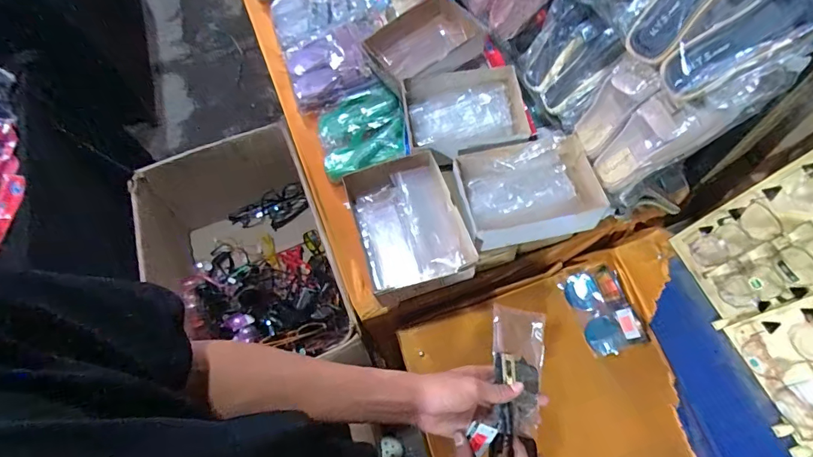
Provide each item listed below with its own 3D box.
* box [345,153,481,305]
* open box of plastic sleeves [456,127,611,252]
[{"bbox_3d":[0.006,-0.004,0.701,0.169,0.079,0.223,-15,64,-5],"label":"box"},{"bbox_3d":[0.209,-0.068,0.718,0.219,0.074,0.161,-10,64,-2],"label":"open box of plastic sleeves"}]

